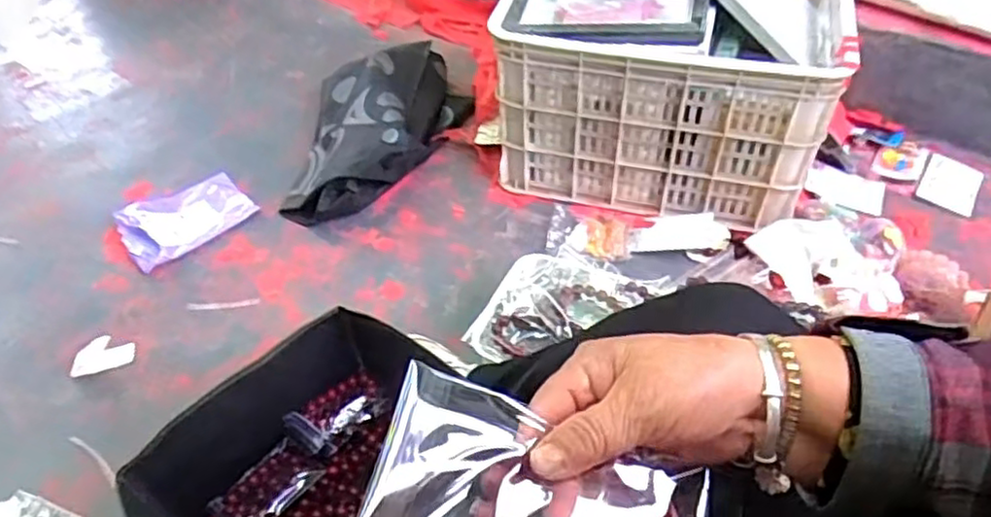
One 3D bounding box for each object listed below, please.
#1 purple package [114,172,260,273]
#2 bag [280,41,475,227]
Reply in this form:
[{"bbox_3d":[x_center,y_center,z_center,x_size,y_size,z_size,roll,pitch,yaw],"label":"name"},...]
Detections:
[{"bbox_3d":[-0.532,-0.079,1.173,0.204,0.033,0.163,-32,53,-25],"label":"purple package"},{"bbox_3d":[-0.210,-0.255,1.249,0.246,0.126,0.465,11,48,13],"label":"bag"}]

